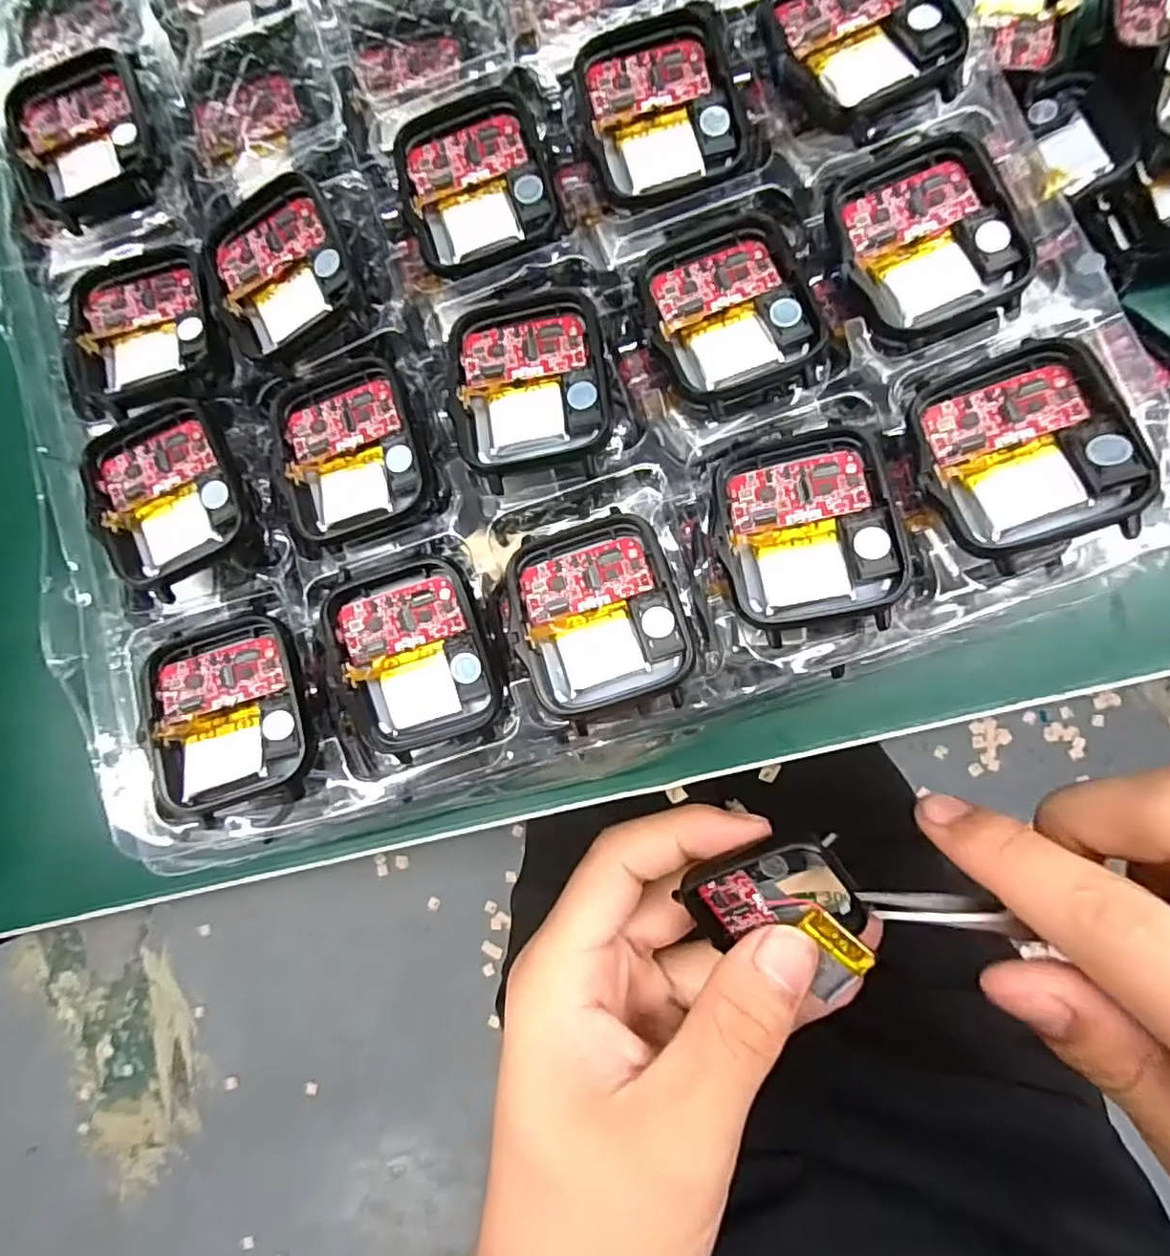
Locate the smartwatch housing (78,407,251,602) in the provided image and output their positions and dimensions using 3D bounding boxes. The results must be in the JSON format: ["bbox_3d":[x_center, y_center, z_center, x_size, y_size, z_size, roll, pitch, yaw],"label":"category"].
[{"bbox_3d":[-0.108,-0.033,0.162,0.038,0.007,0.045,-17,83,5],"label":"smartwatch housing"}]

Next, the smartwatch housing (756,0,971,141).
[{"bbox_3d":[0.064,-0.141,0.150,0.039,0.008,0.045,-25,83,4],"label":"smartwatch housing"}]

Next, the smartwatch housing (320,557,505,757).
[{"bbox_3d":[-0.041,0.007,0.154,0.036,0.010,0.044,-14,85,7],"label":"smartwatch housing"}]

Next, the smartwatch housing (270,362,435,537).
[{"bbox_3d":[-0.060,-0.045,0.163,0.037,0.005,0.043,-14,85,7],"label":"smartwatch housing"}]

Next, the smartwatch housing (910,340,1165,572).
[{"bbox_3d":[0.093,-0.039,0.134,0.036,0.015,0.044,-13,85,7],"label":"smartwatch housing"}]

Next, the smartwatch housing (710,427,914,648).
[{"bbox_3d":[0.049,-0.022,0.140,0.037,0.007,0.044,-12,85,7],"label":"smartwatch housing"}]

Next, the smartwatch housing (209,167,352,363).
[{"bbox_3d":[-0.079,-0.095,0.164,0.036,0.008,0.044,-18,83,4],"label":"smartwatch housing"}]

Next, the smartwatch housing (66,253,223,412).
[{"bbox_3d":[-0.119,-0.082,0.171,0.041,0.010,0.046,-7,84,6],"label":"smartwatch housing"}]

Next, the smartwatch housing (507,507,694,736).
[{"bbox_3d":[0.003,-0.003,0.145,0.037,0.006,0.045,-20,84,6],"label":"smartwatch housing"}]

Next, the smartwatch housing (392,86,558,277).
[{"bbox_3d":[-0.028,-0.117,0.164,0.037,0.007,0.045,-15,83,5],"label":"smartwatch housing"}]

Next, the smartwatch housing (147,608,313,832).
[{"bbox_3d":[-0.087,0.020,0.153,0.037,0.010,0.046,-17,85,7],"label":"smartwatch housing"}]

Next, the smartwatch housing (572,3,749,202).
[{"bbox_3d":[0.018,-0.132,0.158,0.037,0.008,0.044,-13,84,5],"label":"smartwatch housing"}]

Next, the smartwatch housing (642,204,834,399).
[{"bbox_3d":[0.034,-0.078,0.152,0.038,0.005,0.043,-17,85,7],"label":"smartwatch housing"}]

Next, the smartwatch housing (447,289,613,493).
[{"bbox_3d":[-0.013,-0.059,0.153,0.037,0.007,0.046,-8,86,7],"label":"smartwatch housing"}]

